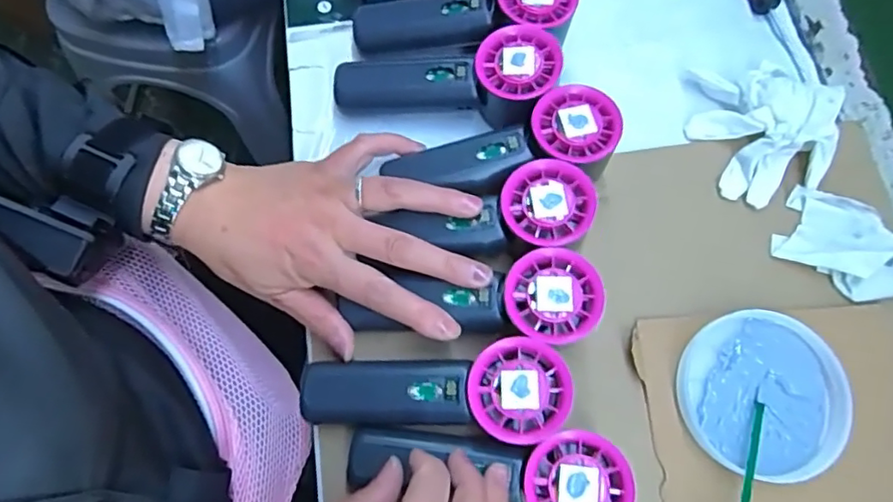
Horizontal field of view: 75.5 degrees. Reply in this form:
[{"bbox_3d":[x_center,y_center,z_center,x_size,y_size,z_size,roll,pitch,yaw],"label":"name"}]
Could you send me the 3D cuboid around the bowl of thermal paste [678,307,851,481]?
[{"bbox_3d":[0.197,0.090,0.360,0.098,0.015,0.098,0,73,0],"label":"bowl of thermal paste"}]

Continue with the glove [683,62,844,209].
[{"bbox_3d":[0.220,-0.087,0.405,0.099,0.035,0.102,16,73,4],"label":"glove"}]

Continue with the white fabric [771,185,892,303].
[{"bbox_3d":[0.268,-0.006,0.387,0.081,0.025,0.069,10,73,3],"label":"white fabric"}]

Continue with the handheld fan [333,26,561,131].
[{"bbox_3d":[-0.003,-0.122,0.407,0.154,0.053,0.059,6,73,1],"label":"handheld fan"}]

